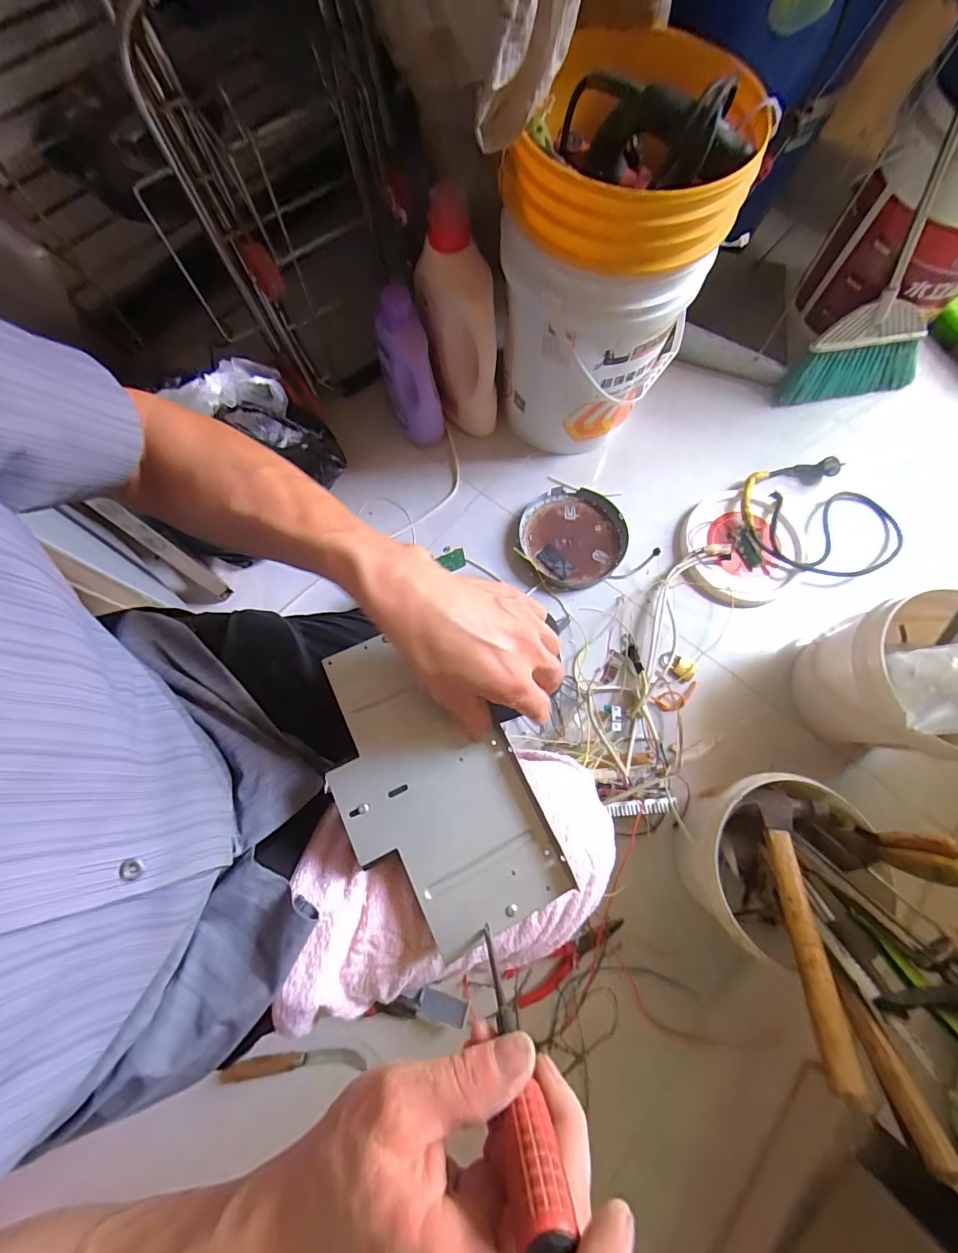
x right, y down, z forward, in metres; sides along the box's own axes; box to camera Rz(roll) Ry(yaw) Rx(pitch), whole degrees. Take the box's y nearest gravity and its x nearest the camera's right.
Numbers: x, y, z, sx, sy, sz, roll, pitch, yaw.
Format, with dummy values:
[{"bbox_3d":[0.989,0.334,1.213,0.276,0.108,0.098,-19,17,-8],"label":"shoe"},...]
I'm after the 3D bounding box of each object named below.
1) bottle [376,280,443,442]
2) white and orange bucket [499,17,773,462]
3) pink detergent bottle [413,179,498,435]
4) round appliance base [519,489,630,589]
[{"bbox_3d":[-0.122,-0.441,0.829,0.084,0.269,0.096,-17,47,-6],"label":"bottle"},{"bbox_3d":[0.181,-0.514,0.738,0.284,0.477,0.270,19,75,5],"label":"white and orange bucket"},{"bbox_3d":[-0.036,-0.499,0.808,0.121,0.353,0.137,-9,74,-3],"label":"pink detergent bottle"},{"bbox_3d":[0.182,-0.170,0.885,0.195,0.022,0.197,0,74,-1],"label":"round appliance base"}]

